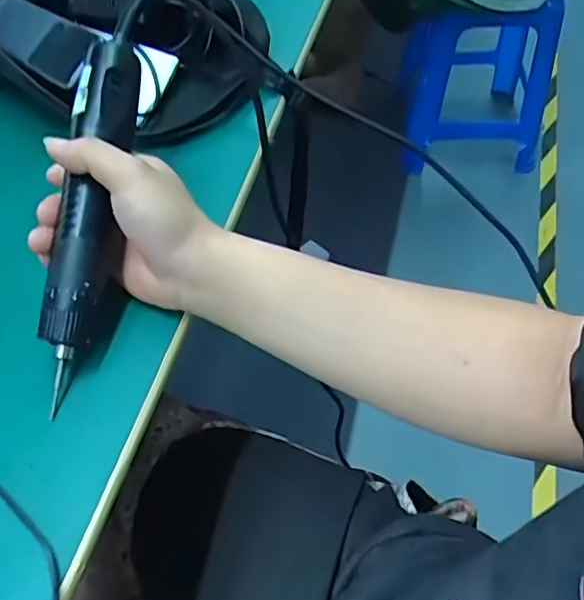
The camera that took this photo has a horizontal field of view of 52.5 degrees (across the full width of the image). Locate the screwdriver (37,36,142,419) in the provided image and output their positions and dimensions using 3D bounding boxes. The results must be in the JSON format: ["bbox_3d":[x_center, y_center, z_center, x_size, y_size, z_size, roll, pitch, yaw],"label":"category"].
[{"bbox_3d":[-0.128,-0.056,0.379,0.036,0.033,0.233,5,80,6],"label":"screwdriver"}]

